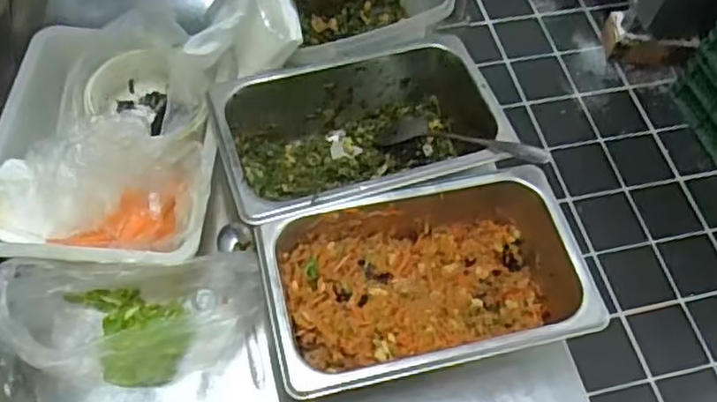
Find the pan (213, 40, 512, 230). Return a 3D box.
[{"bbox_3d":[0.000,-0.055,0.664,0.256,0.095,0.156,-15,62,-12],"label":"pan"}]

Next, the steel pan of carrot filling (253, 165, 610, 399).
[{"bbox_3d":[0.055,0.072,0.586,0.255,0.084,0.158,-12,61,-10],"label":"steel pan of carrot filling"}]

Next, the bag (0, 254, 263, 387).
[{"bbox_3d":[-0.182,0.094,0.561,0.198,0.115,0.095,-6,61,-7],"label":"bag"}]

